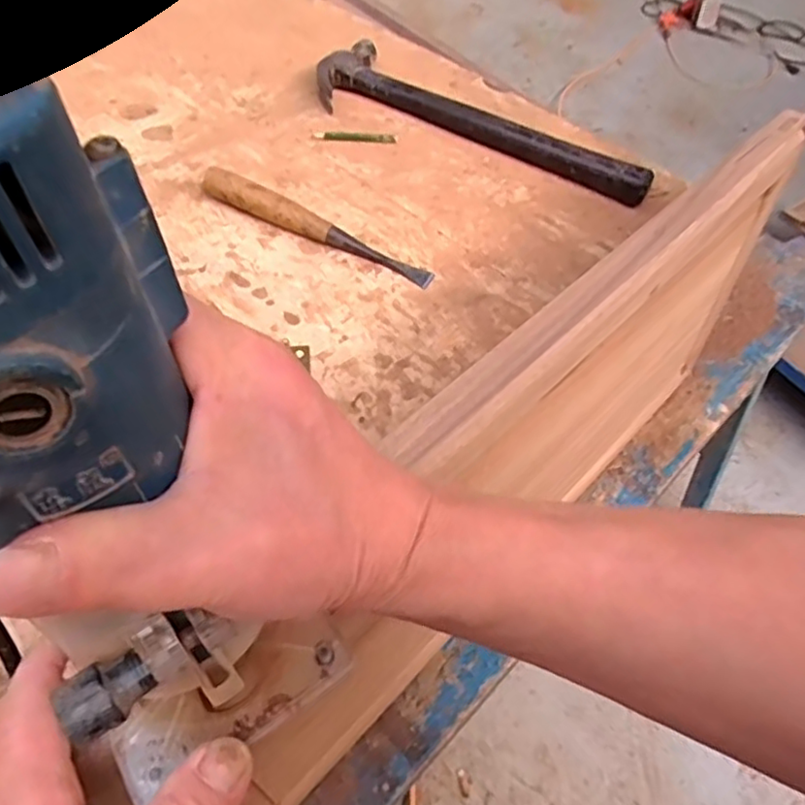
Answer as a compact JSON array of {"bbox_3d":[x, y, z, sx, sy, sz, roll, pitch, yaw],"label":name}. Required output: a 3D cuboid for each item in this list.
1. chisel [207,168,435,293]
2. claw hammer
[{"bbox_3d":[-0.081,-0.164,0.585,0.238,0.031,0.021,23,54,13],"label":"chisel"},{"bbox_3d":[0.087,-0.315,0.706,0.396,0.035,0.113,29,58,14],"label":"claw hammer"}]

